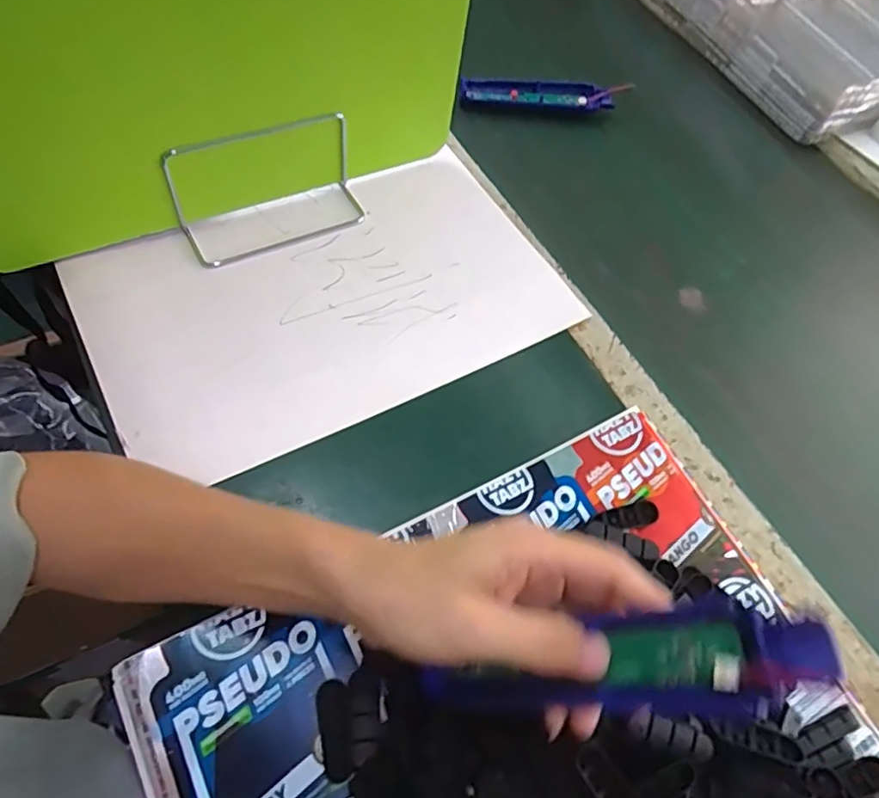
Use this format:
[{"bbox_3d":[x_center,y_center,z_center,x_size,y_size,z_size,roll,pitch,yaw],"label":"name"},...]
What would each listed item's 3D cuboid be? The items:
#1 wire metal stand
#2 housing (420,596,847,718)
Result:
[{"bbox_3d":[-0.139,-0.178,0.484,0.156,0.080,0.075,-18,63,-20],"label":"wire metal stand"},{"bbox_3d":[0.069,0.117,0.253,0.176,0.018,0.039,-24,48,31],"label":"housing"}]

